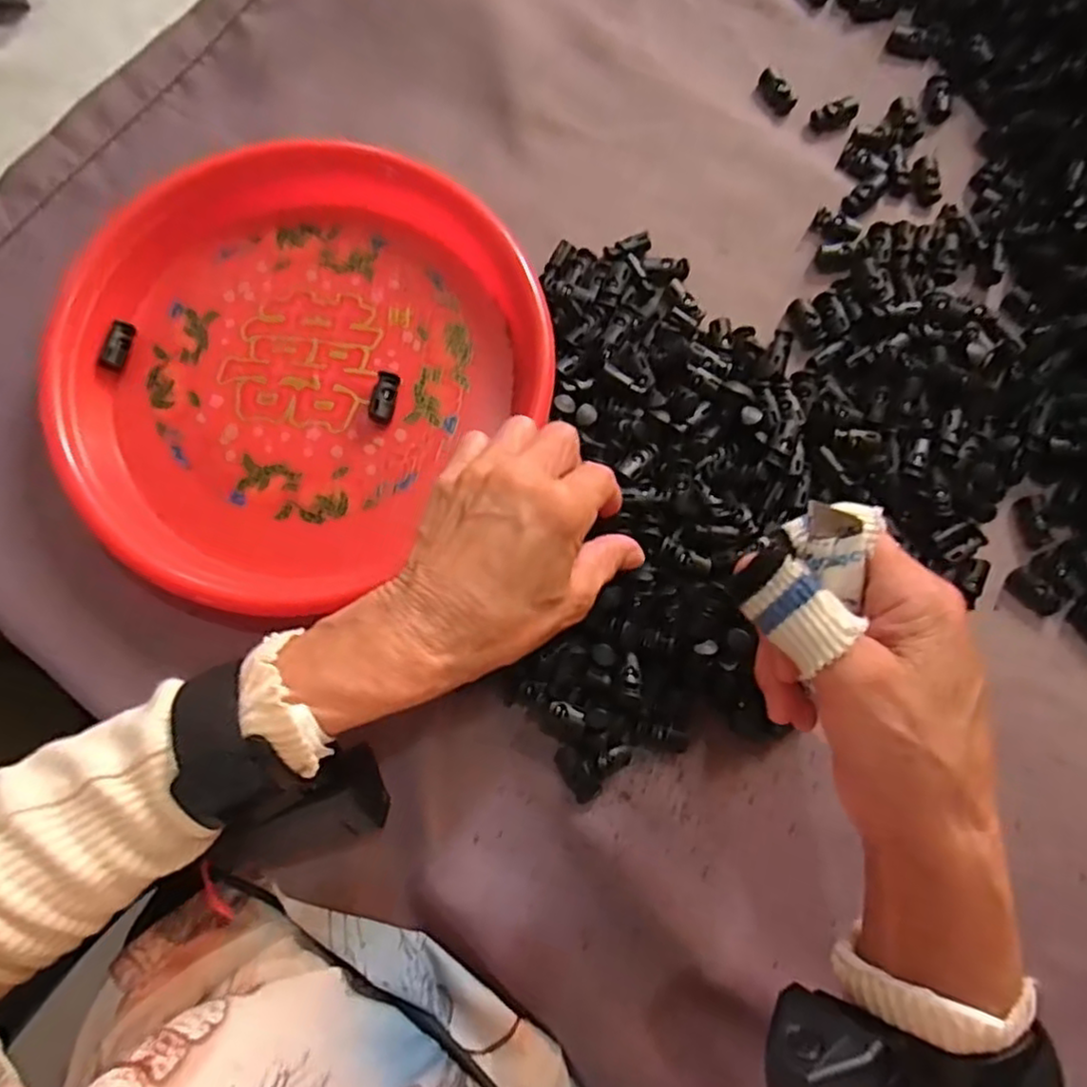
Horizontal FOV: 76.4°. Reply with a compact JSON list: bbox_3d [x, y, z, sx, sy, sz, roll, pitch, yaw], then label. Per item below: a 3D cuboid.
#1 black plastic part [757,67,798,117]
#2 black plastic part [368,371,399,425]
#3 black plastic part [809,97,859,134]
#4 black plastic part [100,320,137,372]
[{"bbox_3d":[0.143,-0.277,0.423,0.028,0.009,0.014,42,82,7],"label":"black plastic part"},{"bbox_3d":[-0.086,-0.080,0.375,0.013,0.011,0.028,8,79,1],"label":"black plastic part"},{"bbox_3d":[0.176,-0.259,0.418,0.028,0.007,0.017,-20,80,-4],"label":"black plastic part"},{"bbox_3d":[-0.233,-0.108,0.378,0.007,0.012,0.027,3,77,36],"label":"black plastic part"}]

